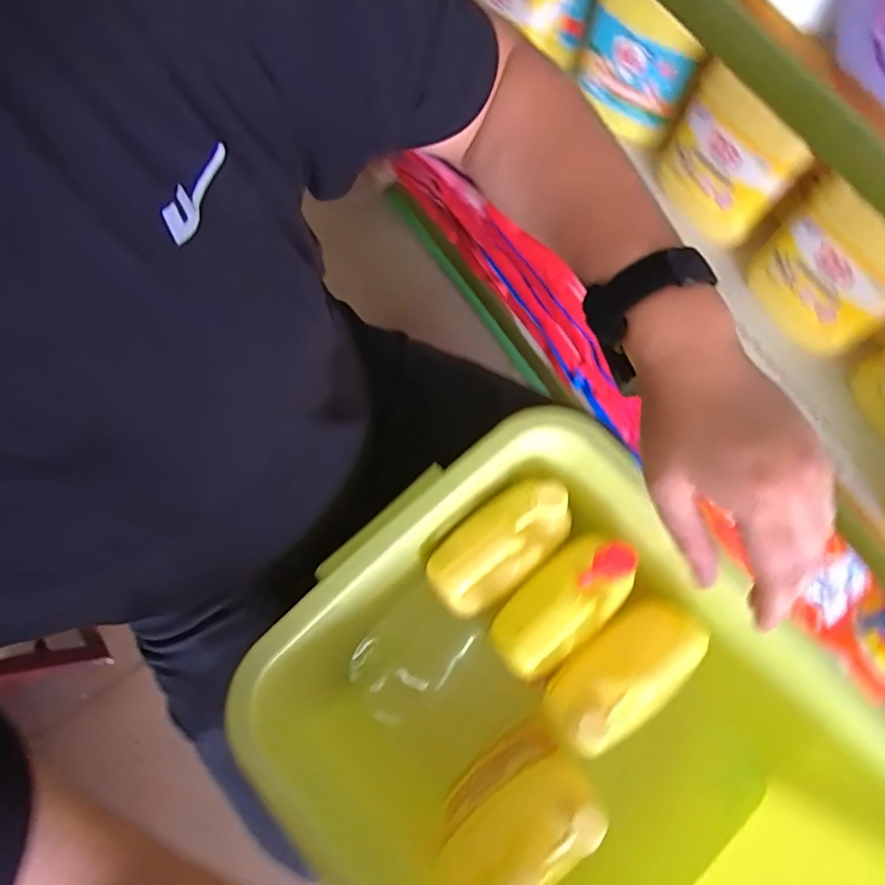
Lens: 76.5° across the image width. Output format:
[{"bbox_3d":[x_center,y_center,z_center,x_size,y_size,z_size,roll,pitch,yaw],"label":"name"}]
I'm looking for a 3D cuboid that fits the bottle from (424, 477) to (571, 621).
[{"bbox_3d":[0.052,0.093,0.509,0.139,0.054,0.074,-38,77,-9],"label":"bottle"}]

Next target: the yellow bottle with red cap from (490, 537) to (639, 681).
[{"bbox_3d":[0.104,0.136,0.482,0.138,0.066,0.063,-38,77,-8],"label":"yellow bottle with red cap"}]

